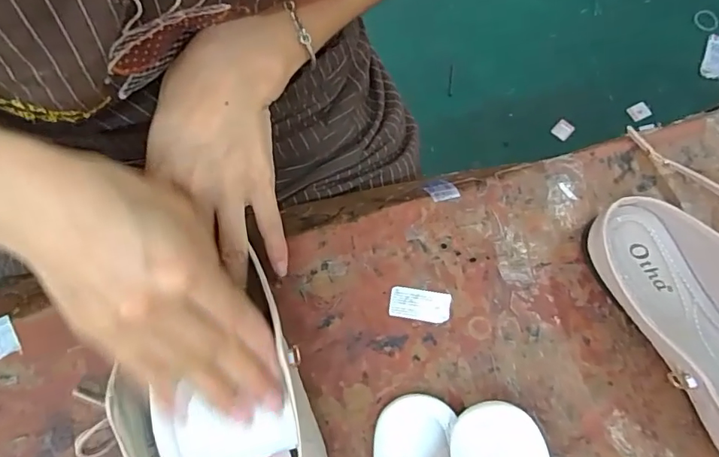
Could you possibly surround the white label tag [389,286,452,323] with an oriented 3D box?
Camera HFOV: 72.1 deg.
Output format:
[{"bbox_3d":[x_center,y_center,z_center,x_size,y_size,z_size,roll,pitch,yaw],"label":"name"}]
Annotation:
[{"bbox_3d":[0.040,0.051,0.330,0.040,0.004,0.021,8,71,1],"label":"white label tag"}]

